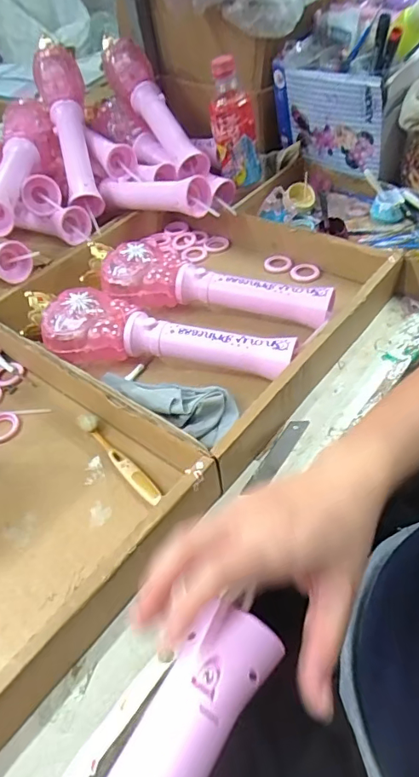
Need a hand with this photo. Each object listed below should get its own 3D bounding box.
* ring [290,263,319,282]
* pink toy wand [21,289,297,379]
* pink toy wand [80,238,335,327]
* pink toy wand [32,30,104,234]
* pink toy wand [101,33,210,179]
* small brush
[{"bbox_3d":[0.125,-0.152,0.629,0.034,0.006,0.035,-20,50,-11],"label":"ring"},{"bbox_3d":[-0.059,-0.055,0.527,0.301,0.066,0.069,6,50,12],"label":"pink toy wand"},{"bbox_3d":[-0.007,-0.125,0.583,0.301,0.068,0.083,6,50,12],"label":"pink toy wand"},{"bbox_3d":[-0.208,-0.393,0.709,0.068,0.064,0.313,-14,80,-6],"label":"pink toy wand"},{"bbox_3d":[-0.083,-0.428,0.739,0.067,0.075,0.301,-26,75,-16],"label":"pink toy wand"},{"bbox_3d":[-0.087,0.065,0.458,0.017,0.012,0.132,-33,53,-21],"label":"small brush"}]

